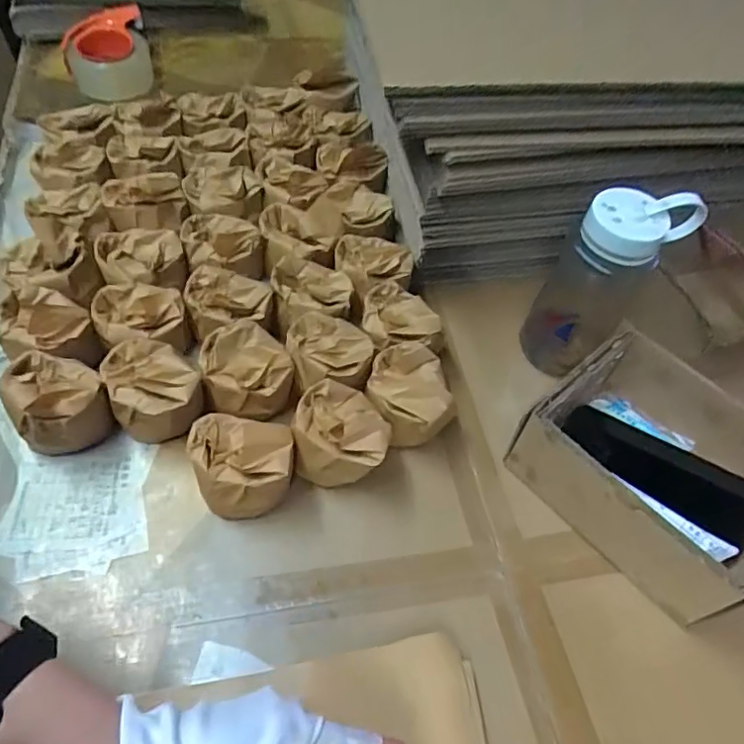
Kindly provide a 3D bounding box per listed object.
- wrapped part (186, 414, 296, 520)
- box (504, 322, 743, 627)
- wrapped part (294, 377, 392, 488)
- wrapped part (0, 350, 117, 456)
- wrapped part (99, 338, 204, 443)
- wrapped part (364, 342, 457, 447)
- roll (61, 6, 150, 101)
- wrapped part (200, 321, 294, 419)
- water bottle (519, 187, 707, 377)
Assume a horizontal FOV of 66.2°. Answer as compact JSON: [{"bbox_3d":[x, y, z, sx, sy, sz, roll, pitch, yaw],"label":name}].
[{"bbox_3d":[-0.108,0.076,0.482,0.084,0.069,0.075,0,52,-4],"label":"wrapped part"},{"bbox_3d":[0.241,0.083,0.488,0.154,0.096,0.192,-36,62,-28],"label":"box"},{"bbox_3d":[-0.027,0.057,0.502,0.078,0.075,0.072,2,51,-3],"label":"wrapped part"},{"bbox_3d":[-0.273,0.029,0.499,0.074,0.074,0.086,-31,60,-26],"label":"wrapped part"},{"bbox_3d":[-0.193,0.019,0.509,0.072,0.065,0.070,2,51,-3],"label":"wrapped part"},{"bbox_3d":[0.034,0.026,0.534,0.077,0.068,0.079,2,51,-3],"label":"wrapped part"},{"bbox_3d":[-0.403,-0.481,0.873,0.122,0.096,0.122,-18,58,-16],"label":"roll"},{"bbox_3d":[-0.118,0.006,0.542,0.079,0.064,0.084,2,54,-3],"label":"wrapped part"},{"bbox_3d":[0.212,-0.072,0.541,0.102,0.198,0.065,23,53,13],"label":"water bottle"}]

